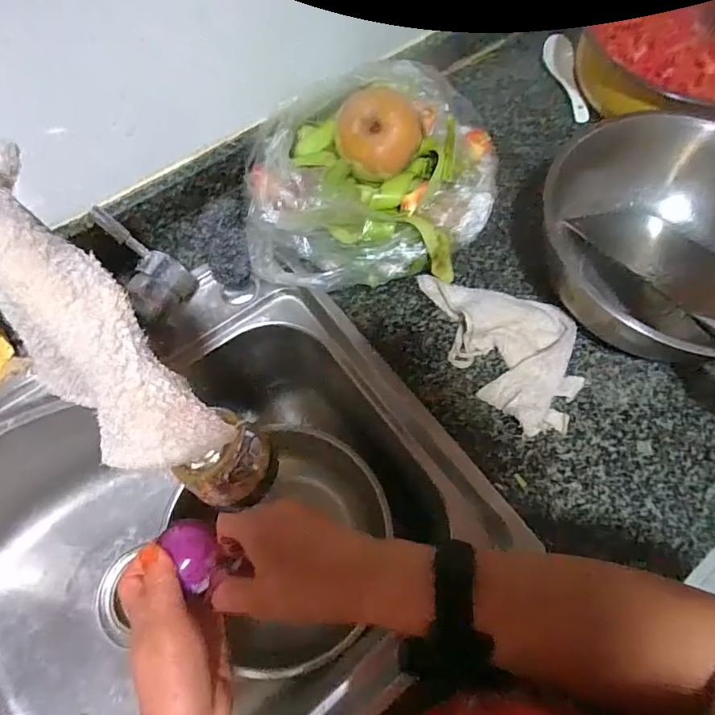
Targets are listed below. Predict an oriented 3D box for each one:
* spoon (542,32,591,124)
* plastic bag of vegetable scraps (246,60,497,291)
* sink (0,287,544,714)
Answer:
[{"bbox_3d":[0.262,-0.344,0.583,0.023,0.027,0.123,-14,68,-6],"label":"spoon"},{"bbox_3d":[0.020,-0.173,0.464,0.258,0.117,0.192,-14,68,-6],"label":"plastic bag of vegetable scraps"},{"bbox_3d":[-0.200,0.198,0.467,0.570,0.224,0.404,-36,72,-14],"label":"sink"}]

